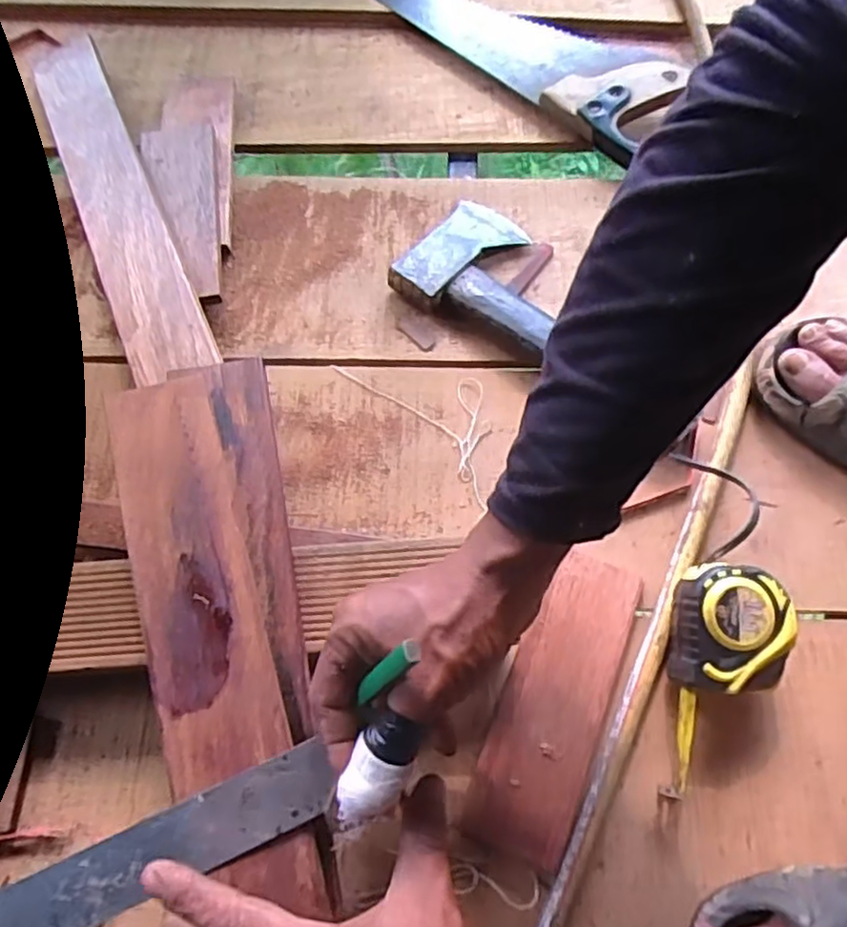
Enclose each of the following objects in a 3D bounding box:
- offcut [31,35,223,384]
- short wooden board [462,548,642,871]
[{"bbox_3d":[-0.270,-0.236,0.576,0.068,0.014,0.428,-30,66,4],"label":"offcut"},{"bbox_3d":[0.084,0.150,0.433,0.061,0.017,0.184,21,70,9],"label":"short wooden board"}]

